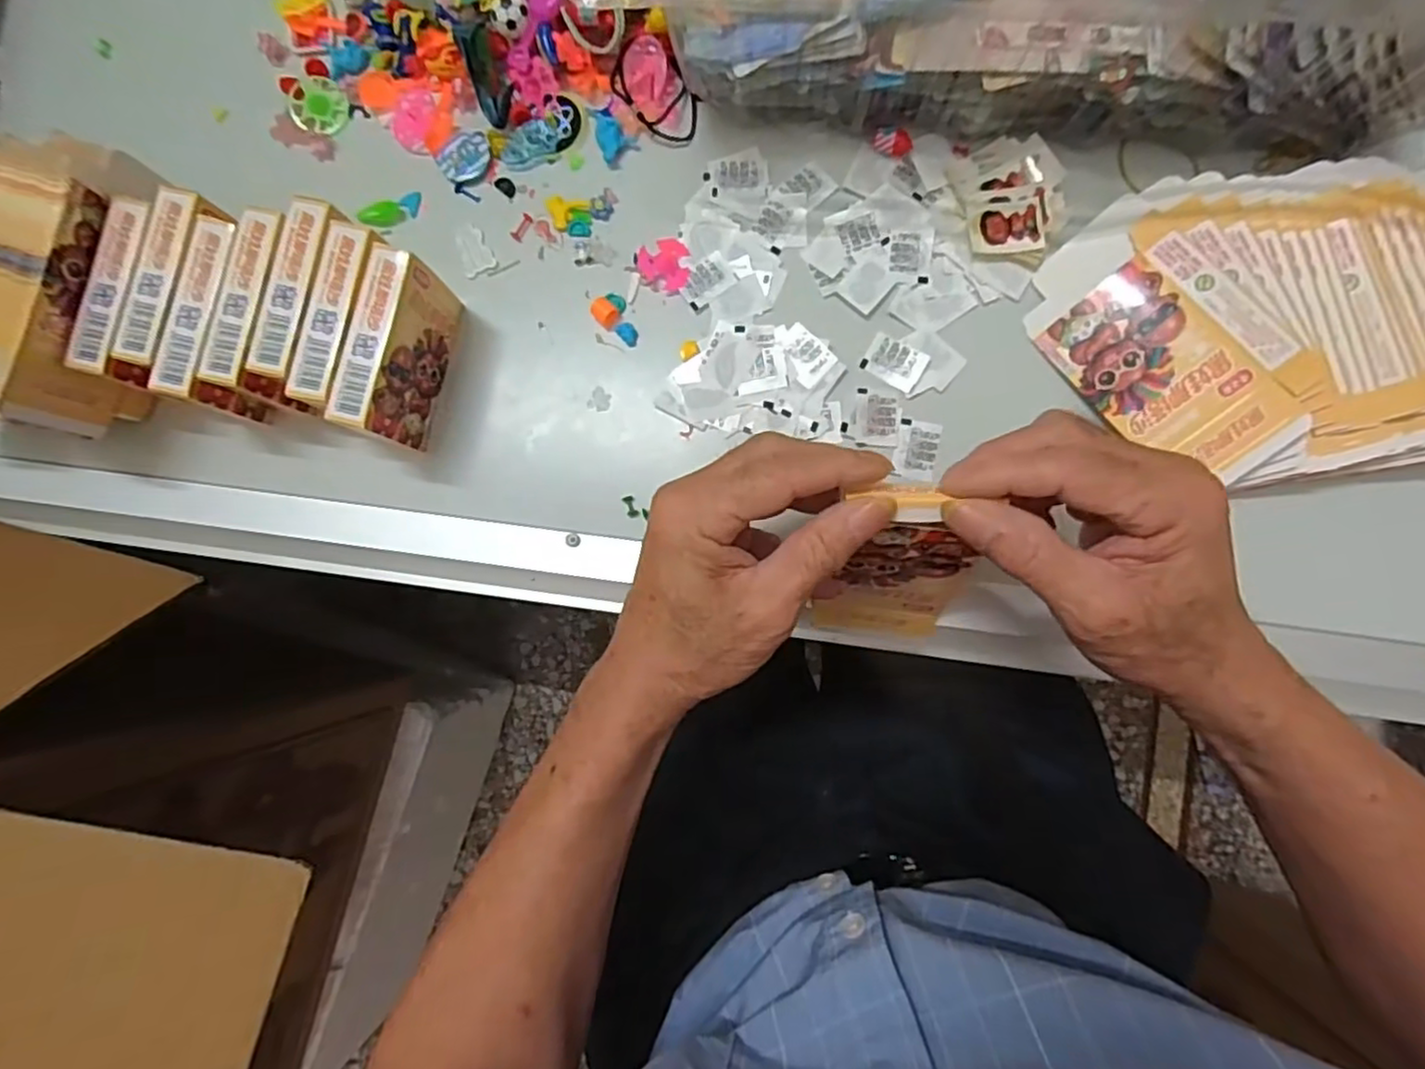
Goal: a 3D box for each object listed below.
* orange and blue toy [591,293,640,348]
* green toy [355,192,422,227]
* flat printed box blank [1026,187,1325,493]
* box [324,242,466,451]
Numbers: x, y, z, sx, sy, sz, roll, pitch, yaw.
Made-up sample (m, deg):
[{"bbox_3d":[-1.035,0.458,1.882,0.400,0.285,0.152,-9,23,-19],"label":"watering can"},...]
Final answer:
[{"bbox_3d":[-0.052,-0.121,0.388,0.019,0.009,0.031,-41,84,1],"label":"orange and blue toy"},{"bbox_3d":[-0.188,-0.188,0.405,0.038,0.005,0.015,-12,85,4],"label":"green toy"},{"bbox_3d":[0.229,-0.098,0.354,0.086,0.006,0.140,-40,75,17],"label":"flat printed box blank"},{"bbox_3d":[-0.162,-0.094,0.364,0.021,0.067,0.087,13,87,5],"label":"box"}]

